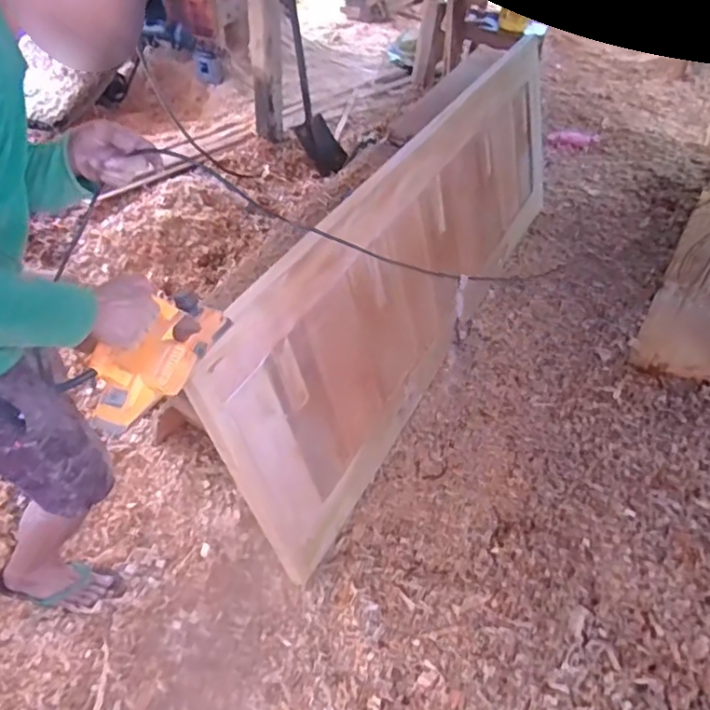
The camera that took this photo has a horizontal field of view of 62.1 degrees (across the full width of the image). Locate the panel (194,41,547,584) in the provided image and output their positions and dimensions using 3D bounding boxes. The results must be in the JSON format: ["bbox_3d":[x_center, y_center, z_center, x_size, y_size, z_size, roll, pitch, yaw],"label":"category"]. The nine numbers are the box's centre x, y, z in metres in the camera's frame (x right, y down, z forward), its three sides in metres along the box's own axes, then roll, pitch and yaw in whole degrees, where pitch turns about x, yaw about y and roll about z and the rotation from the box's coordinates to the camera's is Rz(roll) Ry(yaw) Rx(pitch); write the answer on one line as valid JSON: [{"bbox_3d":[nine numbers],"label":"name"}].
[{"bbox_3d":[0.264,-0.336,1.854,0.058,0.750,2.019,11,44,30],"label":"panel"}]

